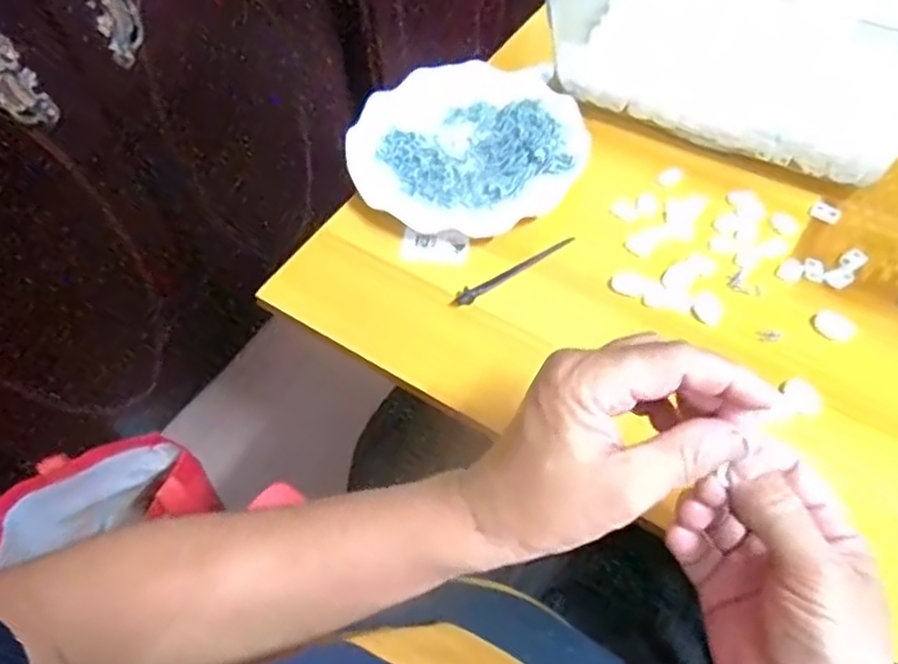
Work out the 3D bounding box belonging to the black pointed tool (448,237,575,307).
[{"bbox_3d":[0.046,-0.045,0.525,0.103,0.006,0.011,-30,59,-16],"label":"black pointed tool"}]

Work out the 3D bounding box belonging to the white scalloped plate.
[{"bbox_3d":[0.014,-0.153,0.585,0.179,0.022,0.174,-2,56,2],"label":"white scalloped plate"}]

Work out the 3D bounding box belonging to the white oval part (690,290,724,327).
[{"bbox_3d":[0.176,-0.017,0.495,0.021,0.004,0.024,28,62,20],"label":"white oval part"}]

